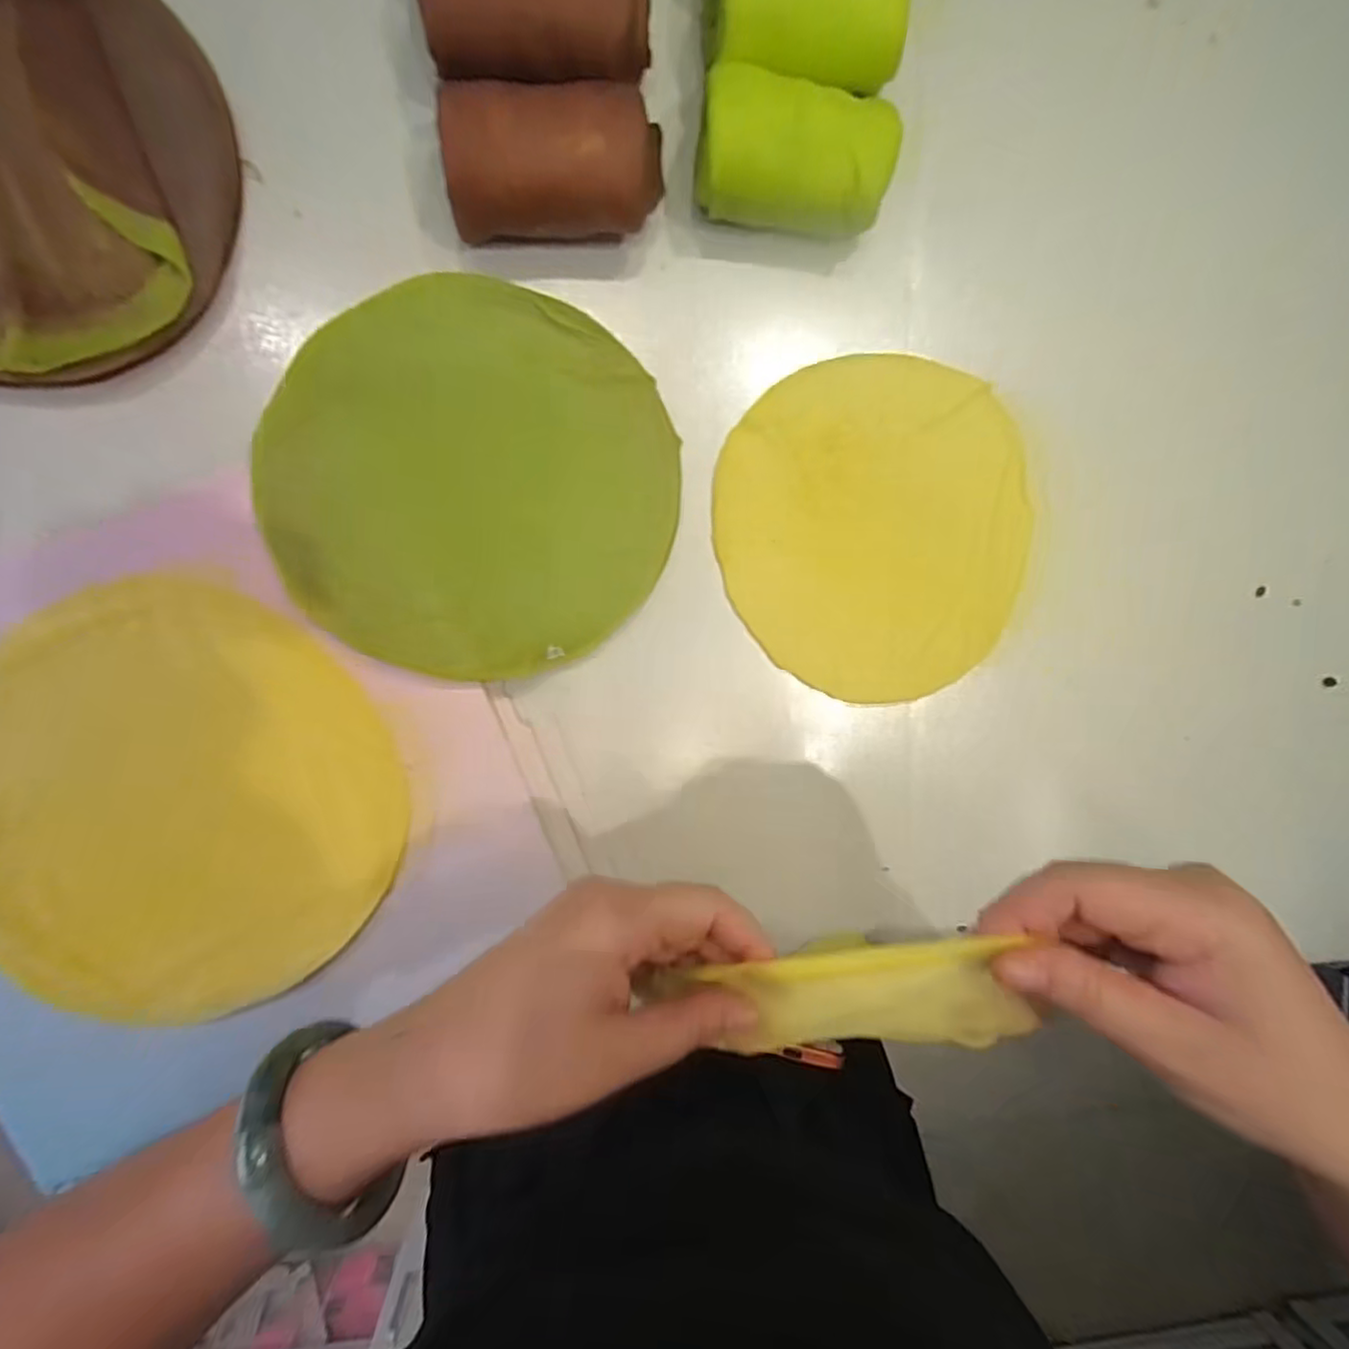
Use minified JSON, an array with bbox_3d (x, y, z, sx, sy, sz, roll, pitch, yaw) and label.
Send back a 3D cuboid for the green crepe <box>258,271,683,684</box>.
[{"bbox_3d":[-0.100,-0.102,0.343,0.199,0.018,0.200,0,91,-16],"label":"green crepe"}]

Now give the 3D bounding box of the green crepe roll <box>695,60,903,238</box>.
[{"bbox_3d":[0.062,-0.271,0.343,0.100,0.056,0.059,1,94,-7],"label":"green crepe roll"}]

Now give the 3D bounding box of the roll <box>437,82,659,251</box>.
[{"bbox_3d":[-0.061,-0.257,0.330,0.111,0.052,0.060,-14,95,-6],"label":"roll"}]

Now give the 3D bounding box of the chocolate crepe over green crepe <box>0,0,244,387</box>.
[{"bbox_3d":[-0.327,-0.250,0.313,0.201,0.020,0.202,13,92,-8],"label":"chocolate crepe over green crepe"}]

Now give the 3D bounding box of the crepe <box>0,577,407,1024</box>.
[{"bbox_3d":[-0.243,0.062,0.318,0.196,0.010,0.204,0,93,-9],"label":"crepe"}]

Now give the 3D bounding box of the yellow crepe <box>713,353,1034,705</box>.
[{"bbox_3d":[0.122,-0.084,0.388,0.187,0.006,0.195,-1,95,-8],"label":"yellow crepe"}]

